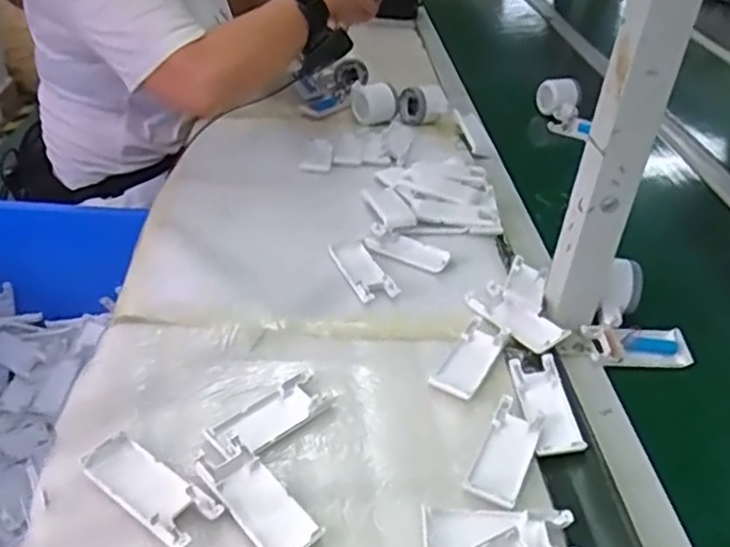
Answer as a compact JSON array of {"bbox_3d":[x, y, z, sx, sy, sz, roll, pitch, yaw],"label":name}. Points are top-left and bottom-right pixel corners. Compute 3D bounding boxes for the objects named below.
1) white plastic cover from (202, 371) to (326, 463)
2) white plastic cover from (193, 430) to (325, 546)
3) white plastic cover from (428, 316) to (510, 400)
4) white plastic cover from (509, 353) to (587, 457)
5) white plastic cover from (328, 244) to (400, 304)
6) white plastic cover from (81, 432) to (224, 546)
[{"bbox_3d":[-0.075,0.111,0.530,0.040,0.015,0.100,32,43,33],"label":"white plastic cover"},{"bbox_3d":[-0.076,0.153,0.469,0.042,0.012,0.104,-25,45,-36],"label":"white plastic cover"},{"bbox_3d":[0.093,0.075,0.605,0.039,0.011,0.105,21,38,21],"label":"white plastic cover"},{"bbox_3d":[0.151,0.107,0.569,0.041,0.009,0.104,2,35,-6],"label":"white plastic cover"},{"bbox_3d":[-0.003,-0.002,0.711,0.045,0.009,0.094,-12,38,-23],"label":"white plastic cover"},{"bbox_3d":[-0.148,0.147,0.467,0.099,0.012,0.040,25,39,26],"label":"white plastic cover"}]

